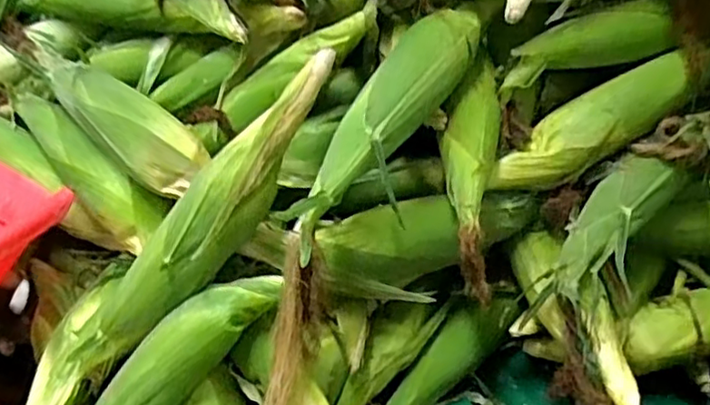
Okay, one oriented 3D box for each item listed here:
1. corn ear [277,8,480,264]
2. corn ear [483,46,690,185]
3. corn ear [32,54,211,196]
[{"bbox_3d":[0.037,-0.076,0.563,0.061,0.062,0.288,23,62,28],"label":"corn ear"},{"bbox_3d":[0.228,-0.070,0.626,0.218,0.053,0.048,-32,41,0],"label":"corn ear"},{"bbox_3d":[-0.249,-0.096,0.652,0.254,0.050,0.065,35,48,18],"label":"corn ear"}]

